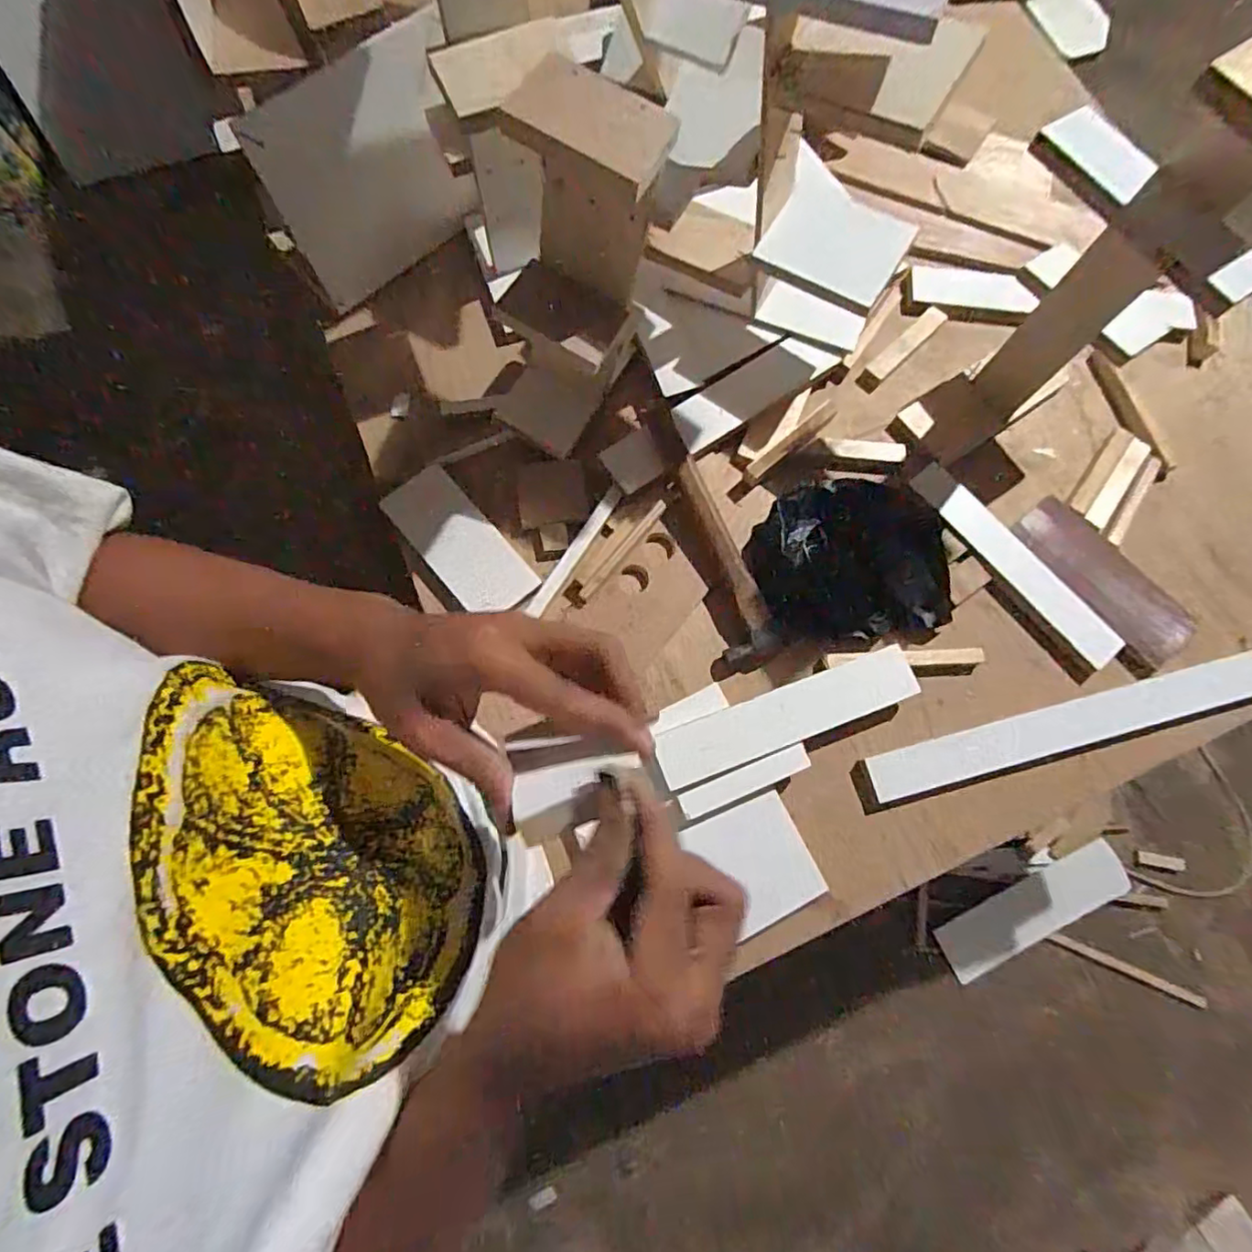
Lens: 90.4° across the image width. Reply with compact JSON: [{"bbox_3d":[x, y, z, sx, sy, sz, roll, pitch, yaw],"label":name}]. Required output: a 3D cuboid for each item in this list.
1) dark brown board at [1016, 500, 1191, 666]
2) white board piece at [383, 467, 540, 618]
[{"bbox_3d":[0.565,-0.058,0.734,0.086,0.012,0.217,-36,78,-11],"label":"dark brown board"},{"bbox_3d":[-0.200,-0.104,0.719,0.082,0.016,0.187,-39,79,-12],"label":"white board piece"}]

